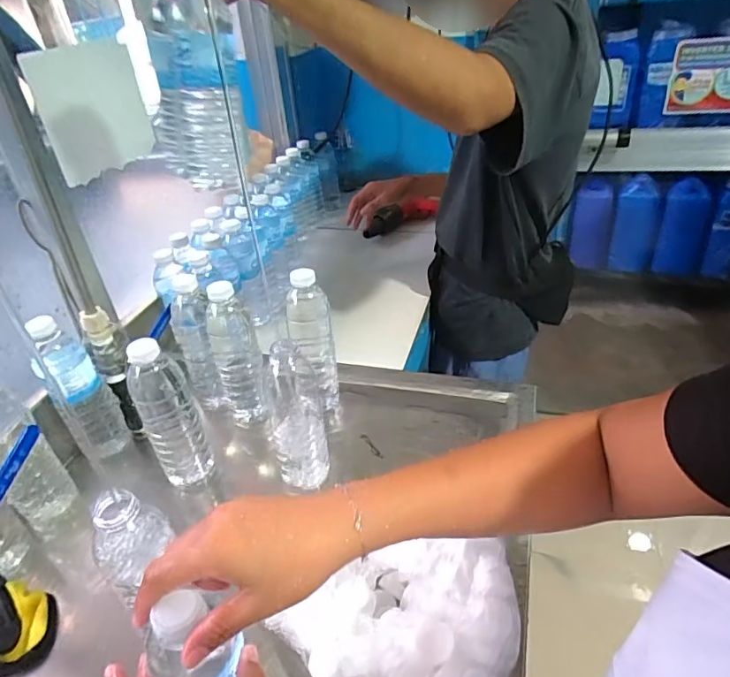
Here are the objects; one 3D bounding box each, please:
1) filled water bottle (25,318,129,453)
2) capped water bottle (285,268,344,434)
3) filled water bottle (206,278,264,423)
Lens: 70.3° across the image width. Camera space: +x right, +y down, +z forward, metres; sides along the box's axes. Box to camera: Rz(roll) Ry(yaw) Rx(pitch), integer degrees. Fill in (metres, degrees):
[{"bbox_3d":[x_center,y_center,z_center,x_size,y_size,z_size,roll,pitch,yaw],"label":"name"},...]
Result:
[{"bbox_3d":[-0.366,0.060,0.663,0.060,0.203,0.059,-26,40,-26],"label":"filled water bottle"},{"bbox_3d":[-0.074,0.011,0.699,0.069,0.213,0.056,5,37,16],"label":"capped water bottle"},{"bbox_3d":[-0.176,0.023,0.688,0.053,0.199,0.052,-17,36,-14],"label":"filled water bottle"}]

